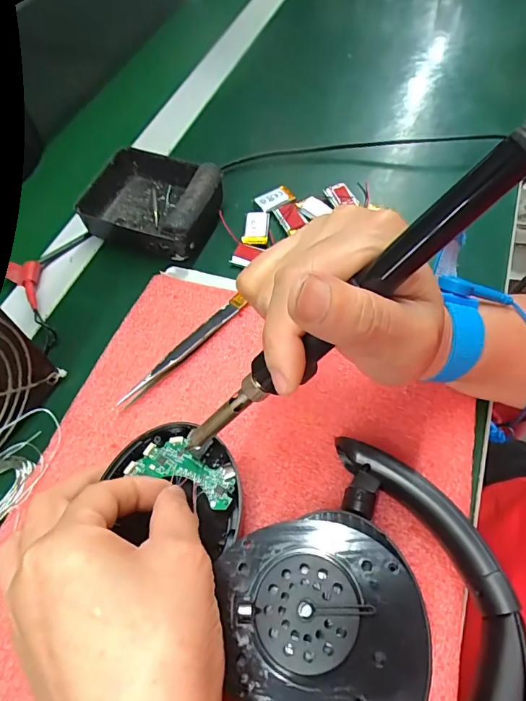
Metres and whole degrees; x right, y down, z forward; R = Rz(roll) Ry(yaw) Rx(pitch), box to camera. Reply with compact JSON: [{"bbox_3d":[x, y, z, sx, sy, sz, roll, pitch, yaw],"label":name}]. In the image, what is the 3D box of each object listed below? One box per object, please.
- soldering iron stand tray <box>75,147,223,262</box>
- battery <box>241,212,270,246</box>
[{"bbox_3d":[-0.085,-0.117,0.345,0.096,0.034,0.083,13,61,13],"label":"soldering iron stand tray"},{"bbox_3d":[-0.005,-0.095,0.346,0.019,0.004,0.032,2,59,7],"label":"battery"}]

